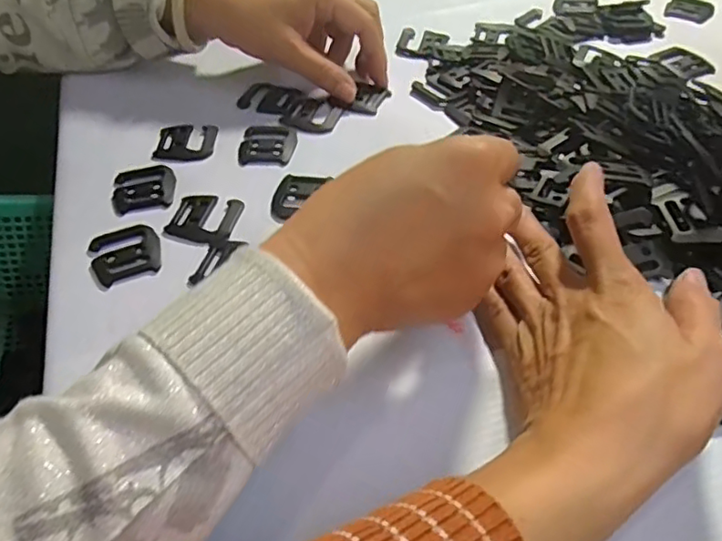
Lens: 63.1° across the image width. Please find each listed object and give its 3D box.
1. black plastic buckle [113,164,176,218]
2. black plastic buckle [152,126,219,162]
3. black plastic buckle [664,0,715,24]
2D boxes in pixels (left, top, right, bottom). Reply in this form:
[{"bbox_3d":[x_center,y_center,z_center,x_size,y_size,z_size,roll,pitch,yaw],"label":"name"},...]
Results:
[{"bbox_3d":[-0.136,-0.052,0.367,0.037,0.004,0.044,-14,51,-10],"label":"black plastic buckle"},{"bbox_3d":[-0.118,-0.086,0.395,0.039,0.005,0.035,-1,50,0],"label":"black plastic buckle"},{"bbox_3d":[0.284,-0.226,0.506,0.036,0.004,0.045,22,54,19],"label":"black plastic buckle"}]

